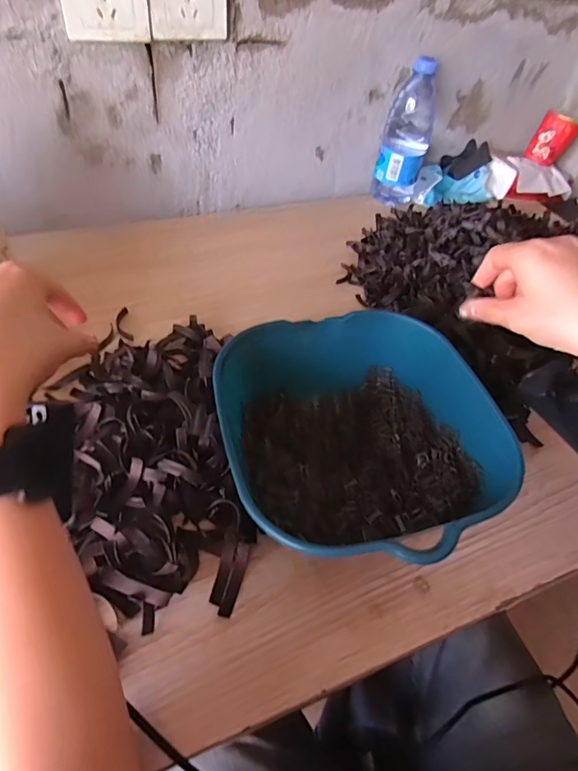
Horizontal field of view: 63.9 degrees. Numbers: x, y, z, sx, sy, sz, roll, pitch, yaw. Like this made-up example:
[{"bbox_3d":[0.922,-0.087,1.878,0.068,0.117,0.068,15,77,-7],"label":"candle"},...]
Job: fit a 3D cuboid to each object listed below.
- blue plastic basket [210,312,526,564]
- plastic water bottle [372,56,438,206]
[{"bbox_3d":[0.054,0.041,0.386,0.214,0.094,0.214,3,49,-3],"label":"blue plastic basket"},{"bbox_3d":[0.174,-0.376,0.694,0.070,0.181,0.058,22,50,13],"label":"plastic water bottle"}]

